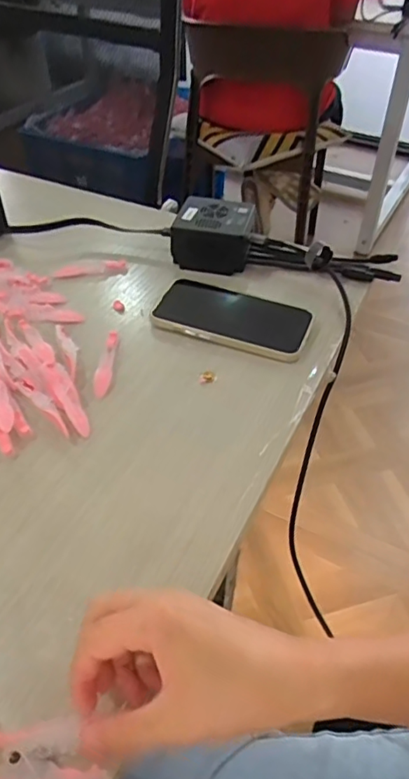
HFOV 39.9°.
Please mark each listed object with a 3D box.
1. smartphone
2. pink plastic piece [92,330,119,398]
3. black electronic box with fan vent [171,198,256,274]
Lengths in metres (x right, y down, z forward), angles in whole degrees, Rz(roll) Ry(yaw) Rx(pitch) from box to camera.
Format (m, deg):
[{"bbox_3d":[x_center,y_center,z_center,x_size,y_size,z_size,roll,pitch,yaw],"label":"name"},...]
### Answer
[{"bbox_3d":[0.026,-0.069,0.537,0.146,0.014,0.077,16,47,14],"label":"smartphone"},{"bbox_3d":[-0.086,-0.023,0.489,0.015,0.009,0.077,2,45,0],"label":"pink plastic piece"},{"bbox_3d":[0.010,-0.164,0.607,0.083,0.055,0.070,8,45,6],"label":"black electronic box with fan vent"}]

